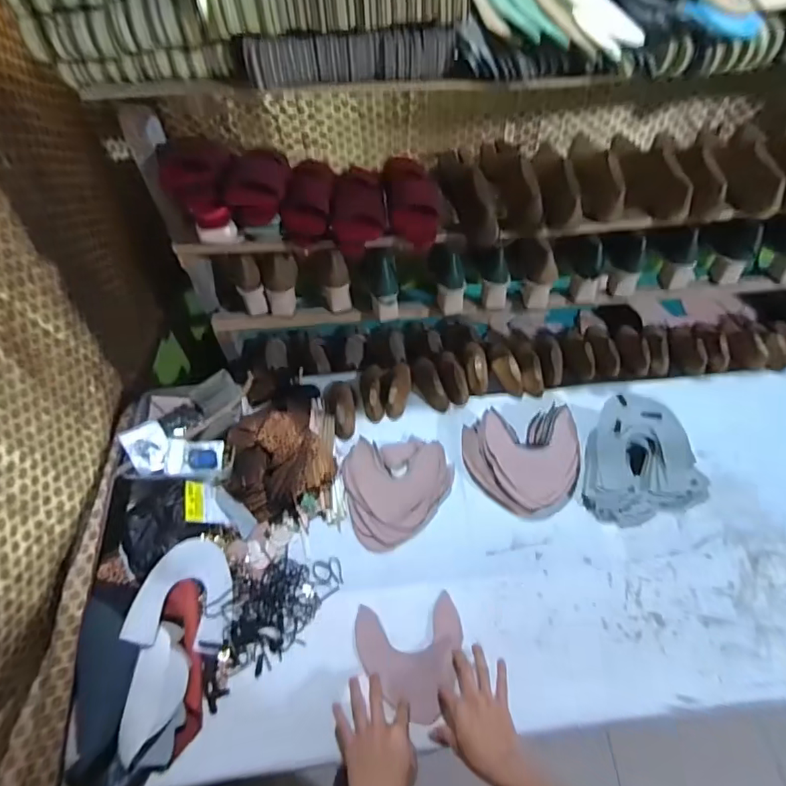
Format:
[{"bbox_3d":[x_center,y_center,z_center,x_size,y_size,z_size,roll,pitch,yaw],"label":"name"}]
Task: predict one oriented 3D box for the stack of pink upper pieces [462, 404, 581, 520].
[{"bbox_3d":[0.237,0.118,0.925,0.203,0.064,0.198,-3,53,1],"label":"stack of pink upper pieces"}]

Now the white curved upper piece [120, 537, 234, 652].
[{"bbox_3d":[-0.327,0.315,0.805,0.146,0.013,0.158,11,56,-9],"label":"white curved upper piece"}]

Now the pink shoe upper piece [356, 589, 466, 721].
[{"bbox_3d":[0.032,0.405,0.774,0.161,0.007,0.166,-6,50,-7],"label":"pink shoe upper piece"}]

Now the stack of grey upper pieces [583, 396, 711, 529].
[{"bbox_3d":[0.430,0.132,0.886,0.184,0.122,0.209,-39,60,-23],"label":"stack of grey upper pieces"}]

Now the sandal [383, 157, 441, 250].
[{"bbox_3d":[0.037,-0.365,0.903,0.089,0.076,0.237,-3,53,1],"label":"sandal"}]

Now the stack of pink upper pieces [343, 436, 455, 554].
[{"bbox_3d":[0.013,0.170,0.928,0.194,0.027,0.203,-14,54,-7],"label":"stack of pink upper pieces"}]

